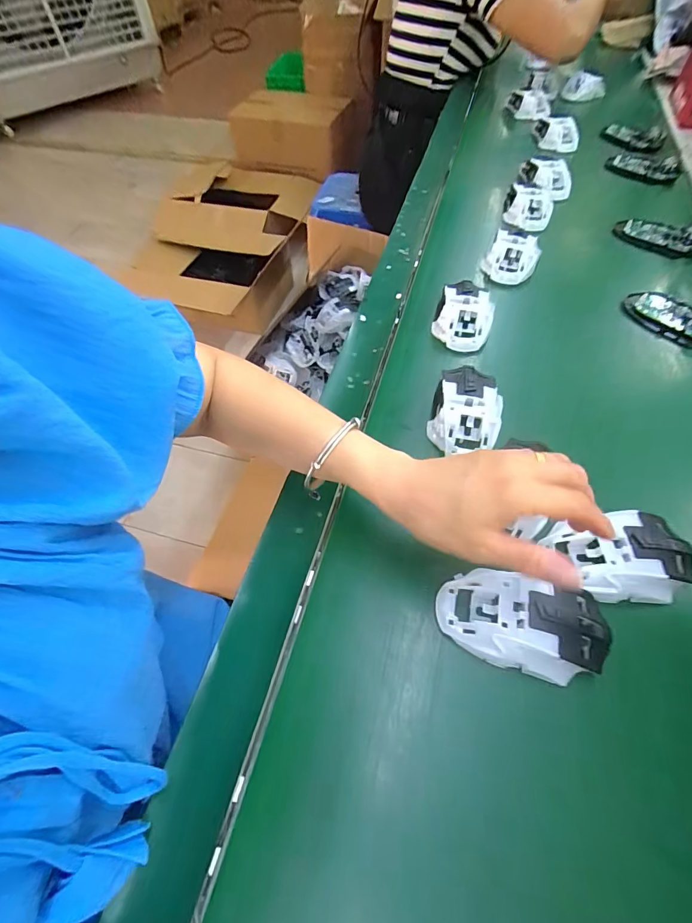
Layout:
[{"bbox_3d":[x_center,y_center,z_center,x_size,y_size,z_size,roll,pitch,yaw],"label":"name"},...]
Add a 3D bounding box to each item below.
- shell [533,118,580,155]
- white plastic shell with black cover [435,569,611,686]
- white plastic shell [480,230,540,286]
[{"bbox_3d":[0.413,-0.637,0.787,0.086,0.047,0.030,18,59,13],"label":"shell"},{"bbox_3d":[0.125,0.116,0.291,0.112,0.039,0.060,11,59,8],"label":"white plastic shell with black cover"},{"bbox_3d":[0.225,-0.280,0.550,0.068,0.038,0.077,23,62,15],"label":"white plastic shell"}]

